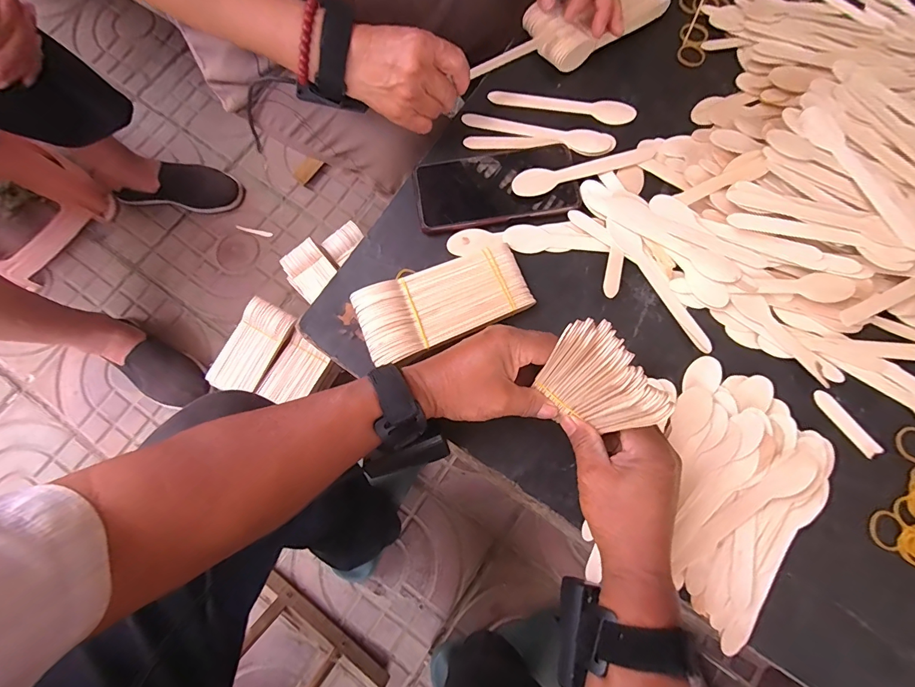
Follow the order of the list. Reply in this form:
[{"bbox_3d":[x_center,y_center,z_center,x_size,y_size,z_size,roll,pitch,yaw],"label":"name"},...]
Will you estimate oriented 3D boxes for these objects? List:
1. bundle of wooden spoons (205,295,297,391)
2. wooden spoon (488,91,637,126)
[{"bbox_3d":[-0.332,0.007,0.661,0.074,0.028,0.151,28,78,8],"label":"bundle of wooden spoons"},{"bbox_3d":[0.113,-0.257,0.444,0.154,0.006,0.026,9,76,2],"label":"wooden spoon"}]

